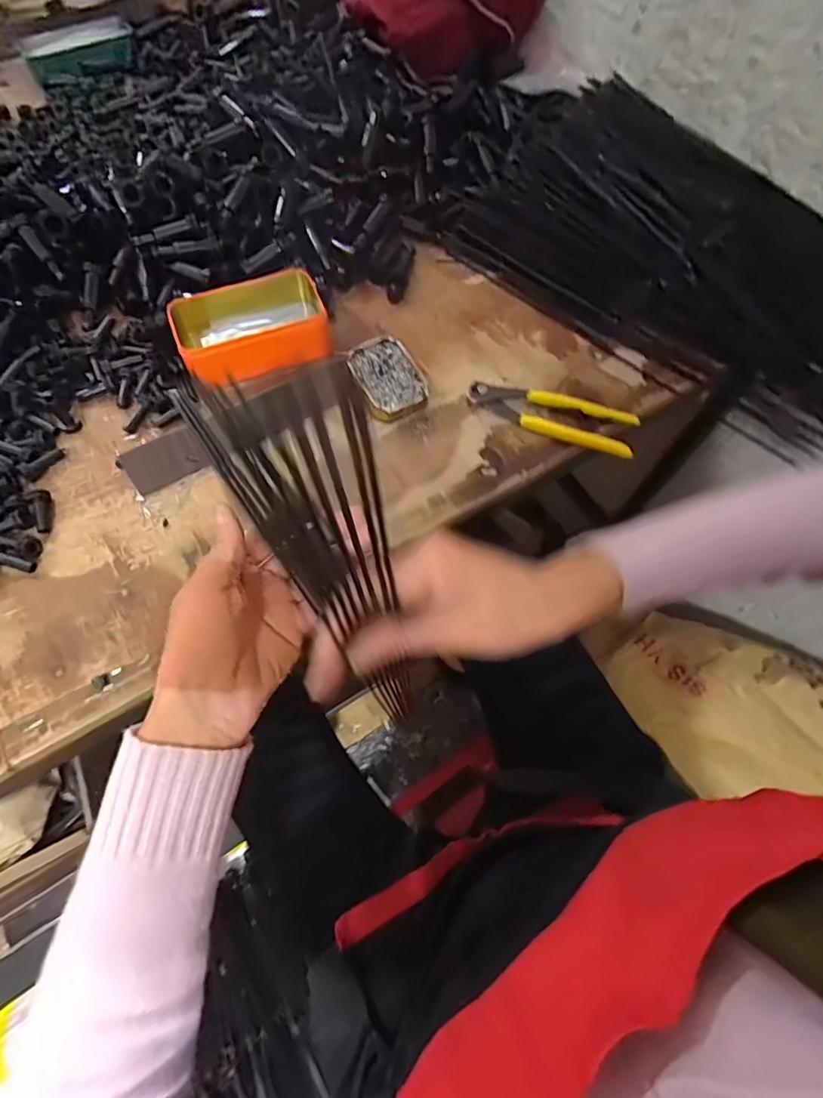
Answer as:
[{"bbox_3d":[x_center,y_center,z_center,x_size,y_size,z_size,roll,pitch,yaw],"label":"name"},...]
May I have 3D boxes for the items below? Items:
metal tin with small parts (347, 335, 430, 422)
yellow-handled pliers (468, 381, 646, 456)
[{"bbox_3d":[-0.023,-0.169,0.513,0.062,0.021,0.090,-22,68,-13],"label":"metal tin with small parts"},{"bbox_3d":[0.138,-0.136,0.508,0.163,0.026,0.053,27,66,10],"label":"yellow-handled pliers"}]

